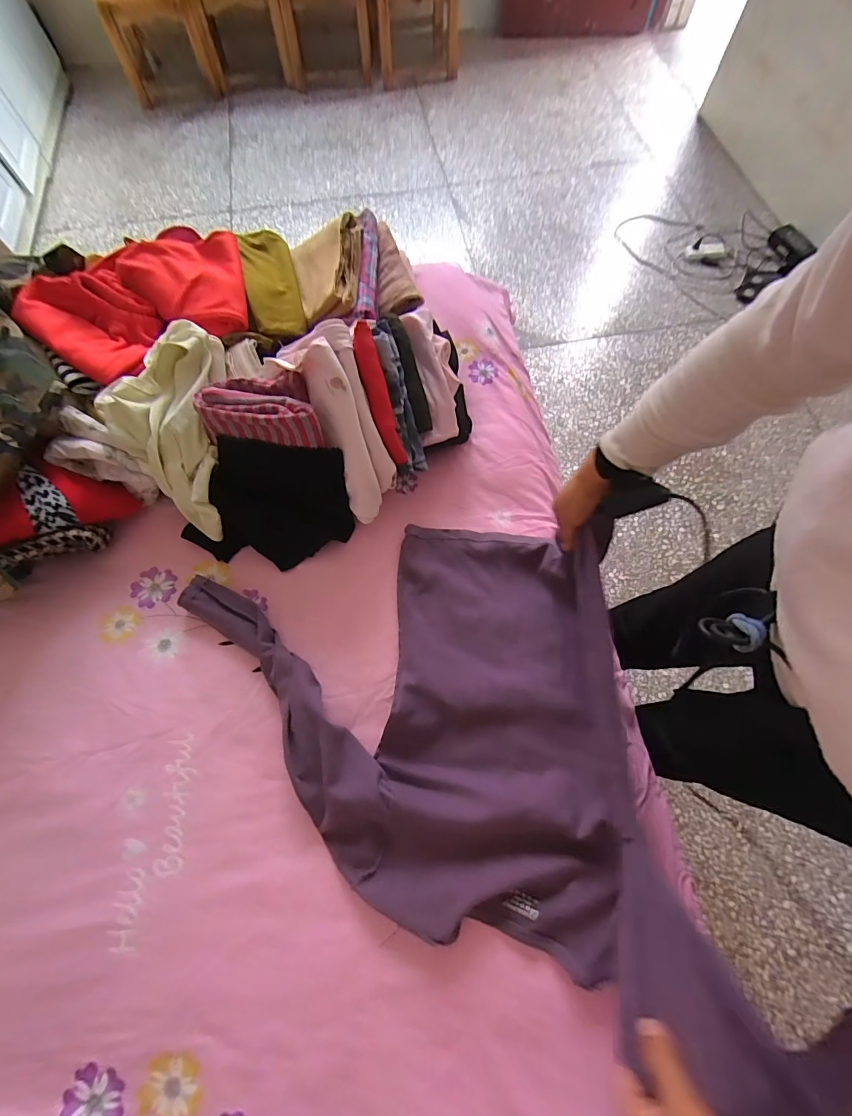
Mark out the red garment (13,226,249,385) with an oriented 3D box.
[{"bbox_3d":[-0.459,-0.430,0.724,0.351,0.074,0.227,-37,73,-13],"label":"red garment"}]

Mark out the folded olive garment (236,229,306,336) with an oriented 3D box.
[{"bbox_3d":[-0.282,-0.506,0.788,0.087,0.052,0.254,-14,69,-5],"label":"folded olive garment"}]

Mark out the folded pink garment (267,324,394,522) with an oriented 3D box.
[{"bbox_3d":[-0.123,-0.201,0.661,0.102,0.101,0.289,-22,108,-10],"label":"folded pink garment"}]

